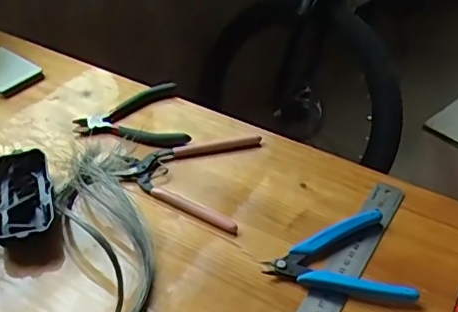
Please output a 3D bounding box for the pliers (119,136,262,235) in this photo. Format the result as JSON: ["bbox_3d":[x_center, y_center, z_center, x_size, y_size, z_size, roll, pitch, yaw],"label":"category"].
[{"bbox_3d":[-0.038,0.015,0.566,0.117,0.008,0.132,8,41,9],"label":"pliers"}]

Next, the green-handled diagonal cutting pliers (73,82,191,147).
[{"bbox_3d":[-0.105,-0.039,0.624,0.110,0.016,0.091,-10,41,-12],"label":"green-handled diagonal cutting pliers"}]

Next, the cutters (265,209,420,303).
[{"bbox_3d":[0.087,0.090,0.478,0.107,0.018,0.086,-7,41,-9],"label":"cutters"}]

